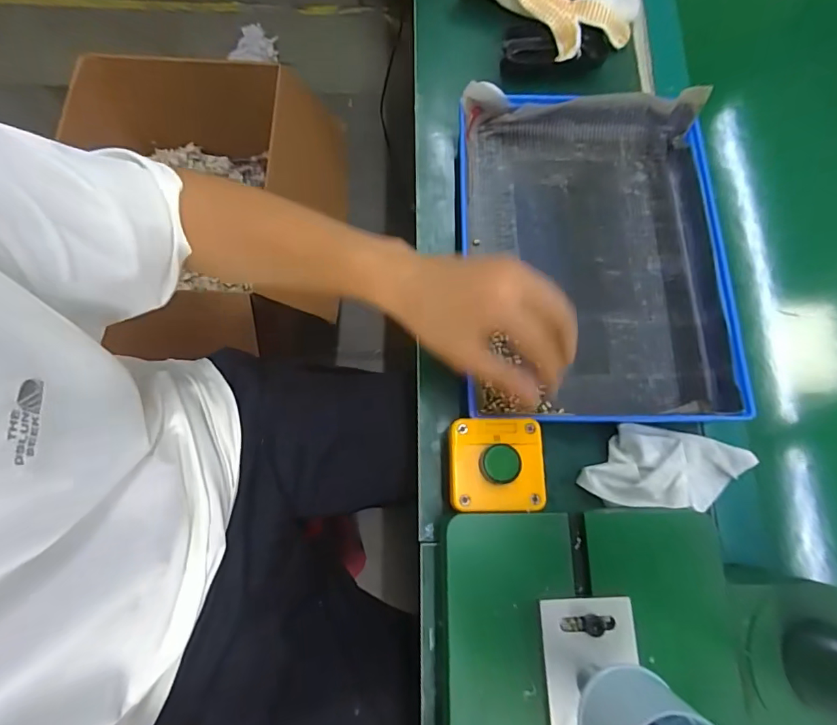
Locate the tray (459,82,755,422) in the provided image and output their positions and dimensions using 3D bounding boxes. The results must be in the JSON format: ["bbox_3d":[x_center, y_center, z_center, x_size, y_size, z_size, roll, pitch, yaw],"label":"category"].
[{"bbox_3d":[0.163,-0.102,0.426,0.248,0.039,0.323,1,75,-2],"label":"tray"}]

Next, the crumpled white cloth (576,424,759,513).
[{"bbox_3d":[0.212,0.089,0.389,0.146,0.029,0.065,4,75,-1],"label":"crumpled white cloth"}]

